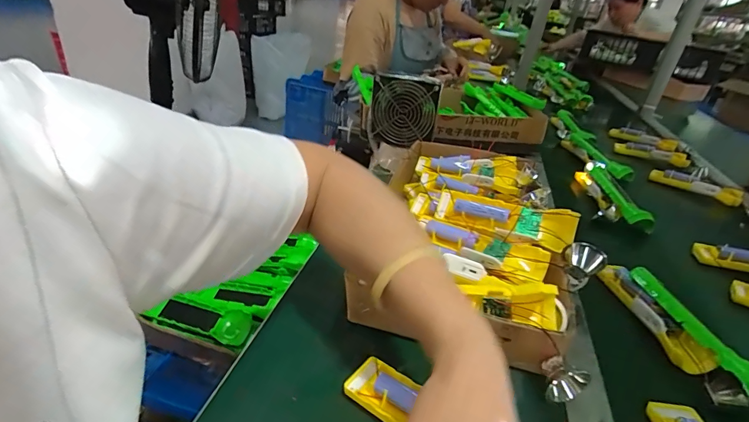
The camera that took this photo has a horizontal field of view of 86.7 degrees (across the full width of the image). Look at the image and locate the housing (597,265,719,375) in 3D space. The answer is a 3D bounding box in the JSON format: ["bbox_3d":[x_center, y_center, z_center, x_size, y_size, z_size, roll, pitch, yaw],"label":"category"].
[{"bbox_3d":[0.326,0.117,0.474,0.034,0.024,0.158,1,30,-11],"label":"housing"}]

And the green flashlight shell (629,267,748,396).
[{"bbox_3d":[0.354,0.128,0.442,0.042,0.026,0.162,-1,31,-15],"label":"green flashlight shell"}]

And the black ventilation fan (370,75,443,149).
[{"bbox_3d":[0.052,-0.177,0.721,0.118,0.122,0.035,15,31,12],"label":"black ventilation fan"}]

